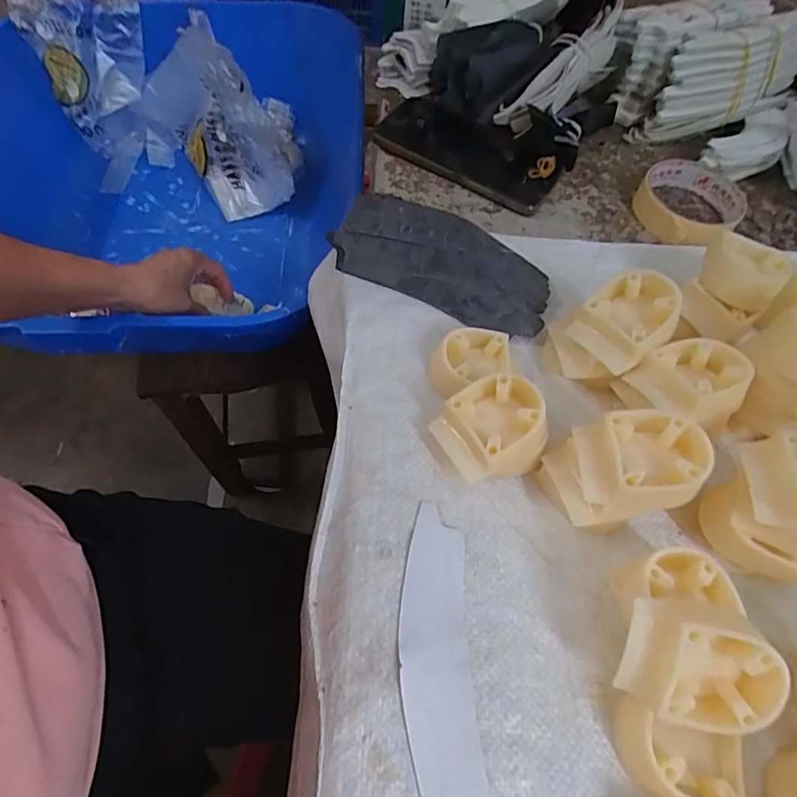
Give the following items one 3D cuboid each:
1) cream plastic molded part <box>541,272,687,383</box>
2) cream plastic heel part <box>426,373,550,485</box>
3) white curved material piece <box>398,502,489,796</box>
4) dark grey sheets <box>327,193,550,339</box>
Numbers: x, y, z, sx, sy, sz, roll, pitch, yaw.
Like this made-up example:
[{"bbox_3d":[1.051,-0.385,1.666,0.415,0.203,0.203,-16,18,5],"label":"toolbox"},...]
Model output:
[{"bbox_3d":[0.134,-0.043,0.324,0.061,0.064,0.058,1,60,-2],"label":"cream plastic molded part"},{"bbox_3d":[0.052,0.019,0.291,0.055,0.045,0.051,-19,62,-14],"label":"cream plastic heel part"},{"bbox_3d":[0.019,0.130,0.250,0.036,0.005,0.151,0,60,-3],"label":"white curved material piece"},{"bbox_3d":[0.034,-0.102,0.374,0.161,0.023,0.091,31,63,14],"label":"dark grey sheets"}]

